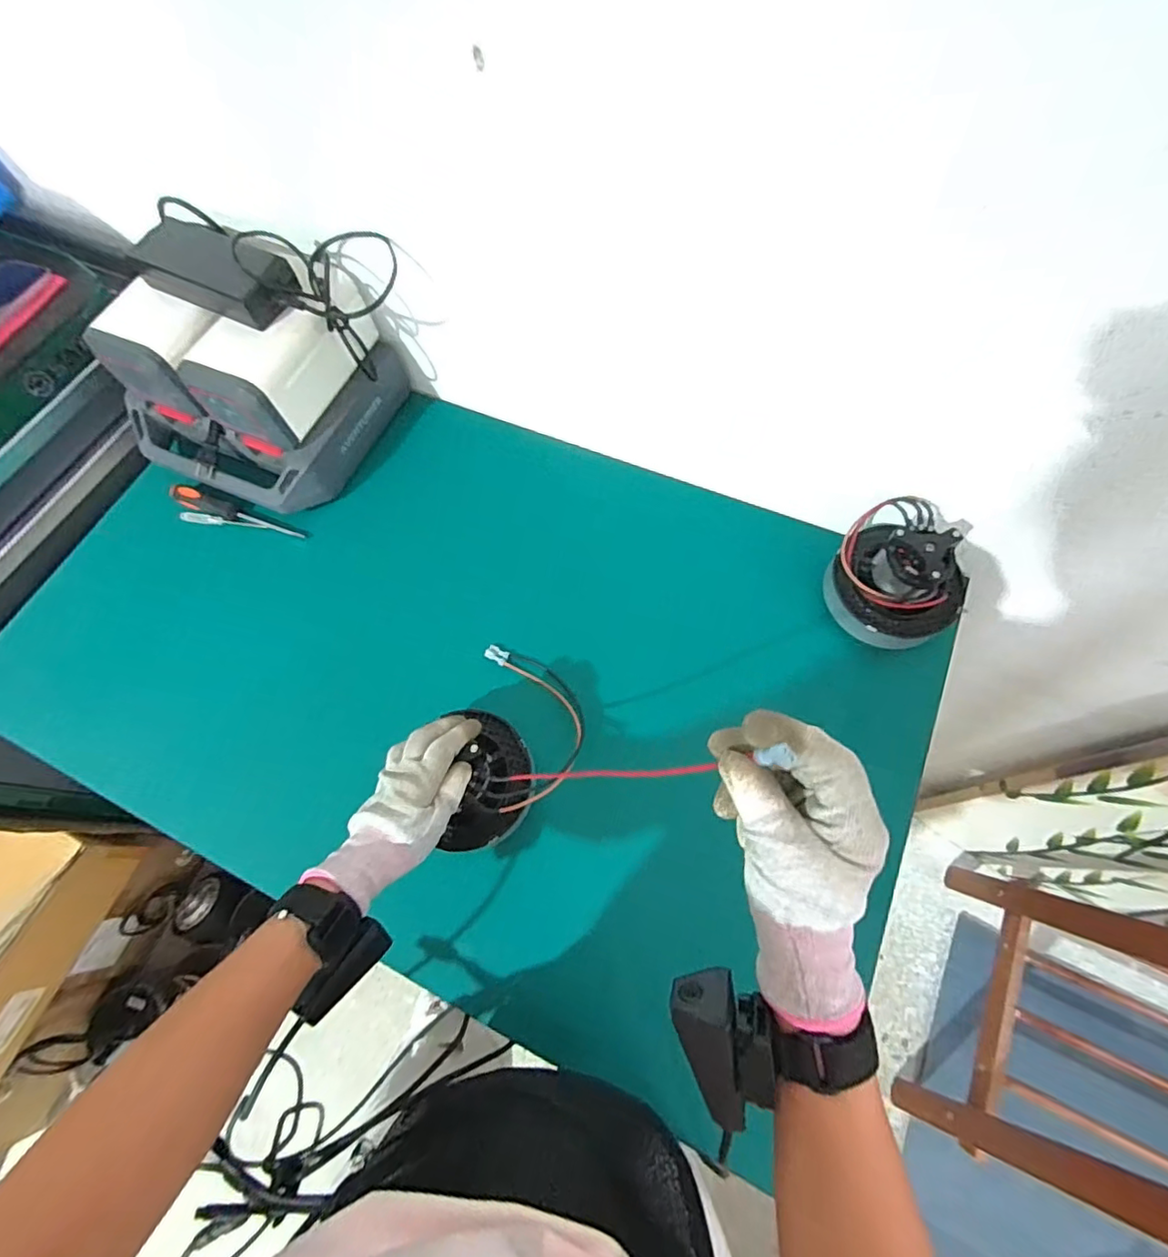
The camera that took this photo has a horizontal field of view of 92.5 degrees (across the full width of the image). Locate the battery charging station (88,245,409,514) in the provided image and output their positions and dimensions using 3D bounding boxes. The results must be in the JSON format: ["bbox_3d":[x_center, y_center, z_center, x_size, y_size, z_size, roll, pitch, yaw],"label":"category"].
[{"bbox_3d":[-0.401,-0.306,0.667,0.261,0.182,0.249,23,70,12],"label":"battery charging station"}]

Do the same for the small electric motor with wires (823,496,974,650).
[{"bbox_3d":[0.323,-0.057,0.559,0.124,0.089,0.134,-1,67,2],"label":"small electric motor with wires"}]

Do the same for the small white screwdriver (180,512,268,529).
[{"bbox_3d":[-0.457,-0.136,0.709,0.097,0.014,0.012,7,67,-8],"label":"small white screwdriver"}]

